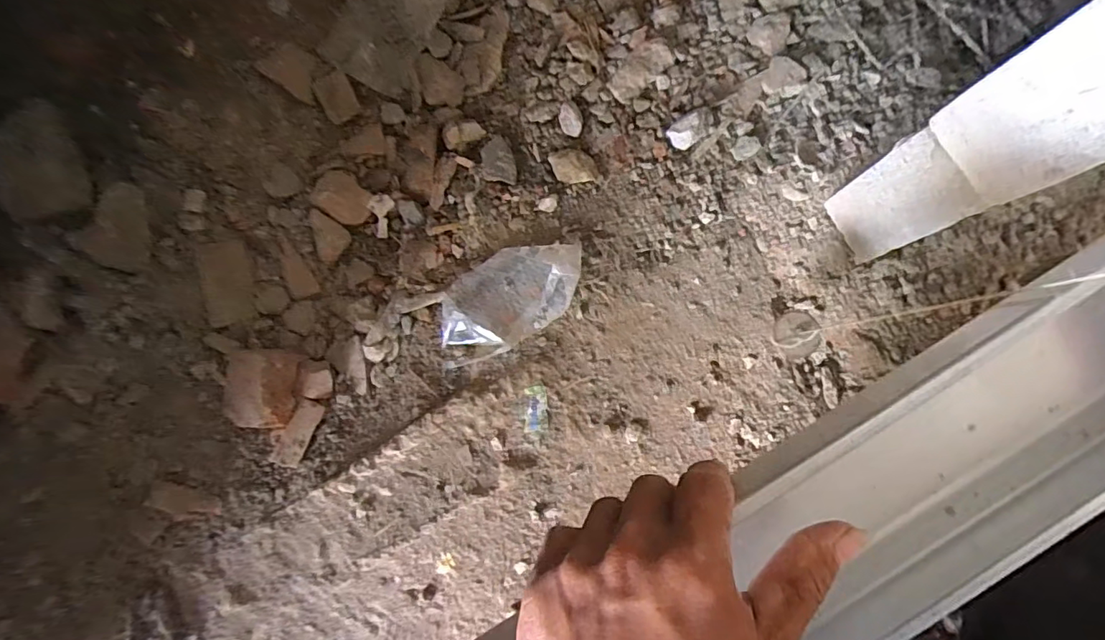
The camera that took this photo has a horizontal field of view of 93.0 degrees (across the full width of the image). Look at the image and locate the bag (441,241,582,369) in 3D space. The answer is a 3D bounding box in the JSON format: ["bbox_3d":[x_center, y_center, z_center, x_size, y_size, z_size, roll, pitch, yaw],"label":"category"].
[{"bbox_3d":[-0.051,-0.026,0.583,0.184,0.020,0.098,-35,84,-2],"label":"bag"}]

